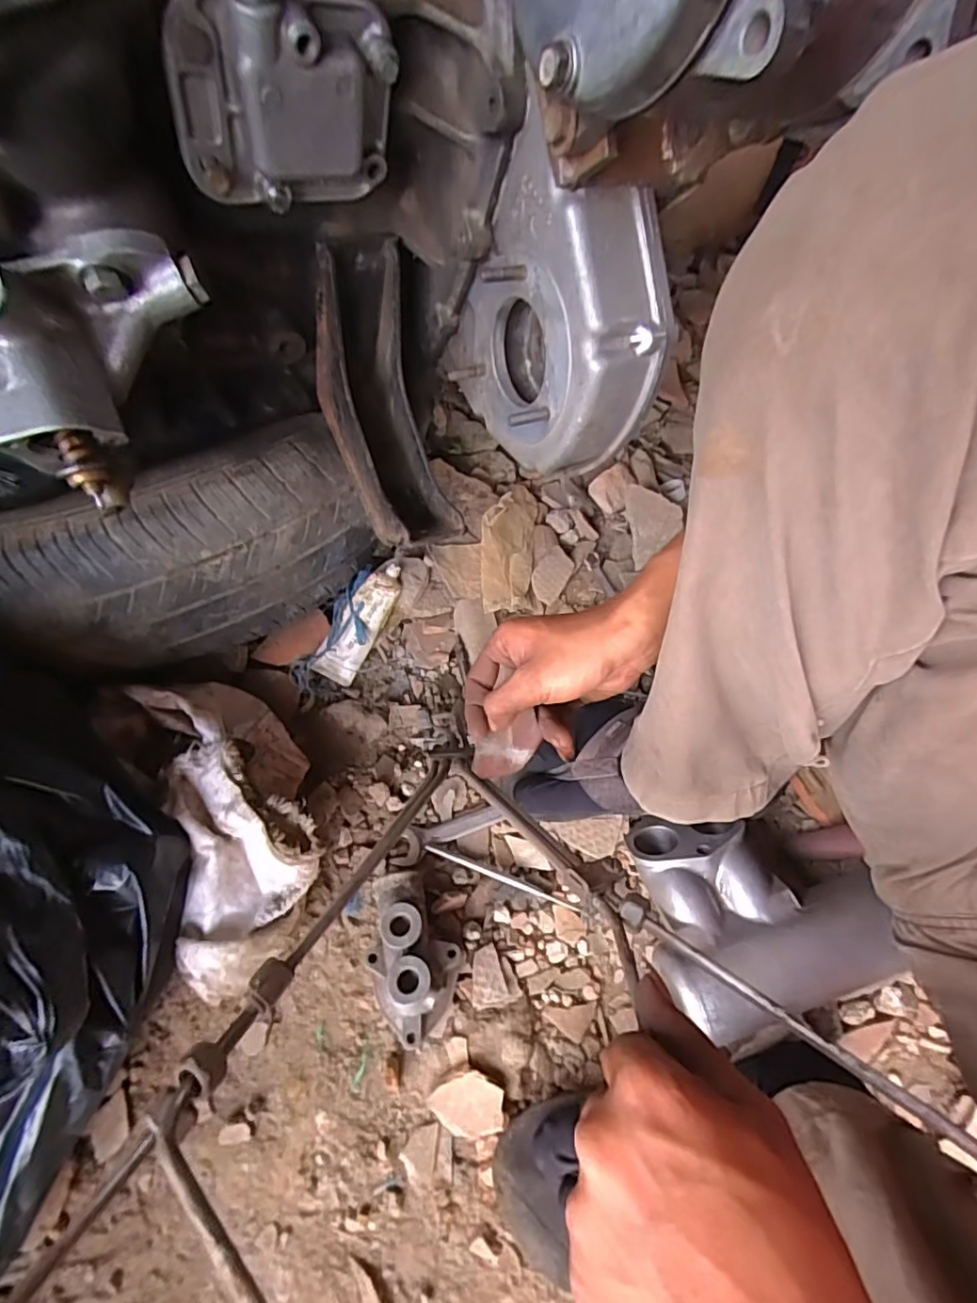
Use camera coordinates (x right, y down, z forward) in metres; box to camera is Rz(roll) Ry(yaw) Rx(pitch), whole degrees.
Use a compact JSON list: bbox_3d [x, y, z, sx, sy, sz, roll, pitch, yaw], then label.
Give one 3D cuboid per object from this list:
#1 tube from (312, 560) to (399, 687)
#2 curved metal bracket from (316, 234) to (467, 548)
[{"bbox_3d":[-0.127,-0.032,0.565,0.042,0.030,0.128,28,87,11],"label":"tube"},{"bbox_3d":[-0.087,-0.193,0.456,0.074,0.207,0.110,-18,24,-13],"label":"curved metal bracket"}]

